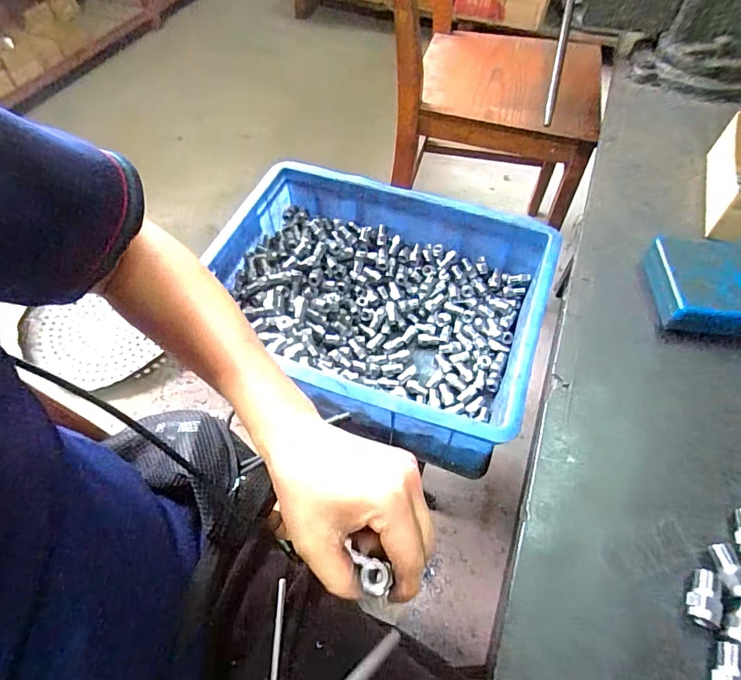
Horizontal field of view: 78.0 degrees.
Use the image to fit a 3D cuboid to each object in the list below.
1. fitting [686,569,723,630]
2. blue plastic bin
[{"bbox_3d":[0.197,0.153,0.273,0.017,0.015,0.028,20,57,11],"label":"fitting"},{"bbox_3d":[0.002,-0.043,0.582,0.383,0.133,0.300,19,57,10],"label":"blue plastic bin"}]

